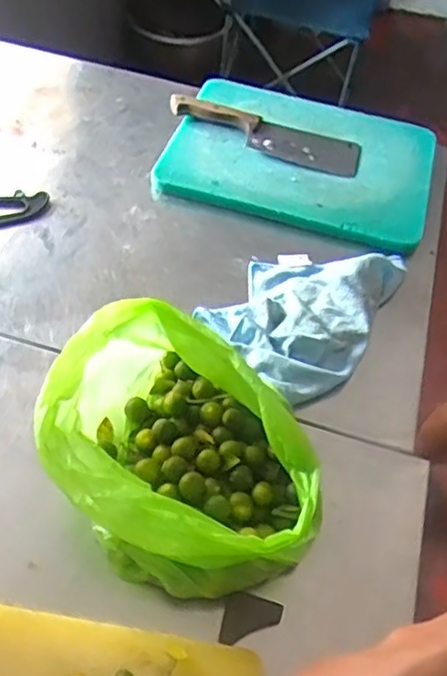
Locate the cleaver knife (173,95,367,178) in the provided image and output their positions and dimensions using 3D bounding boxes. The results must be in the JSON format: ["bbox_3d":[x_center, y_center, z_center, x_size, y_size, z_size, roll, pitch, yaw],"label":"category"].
[{"bbox_3d":[0.061,-0.327,0.985,0.308,0.033,0.087,21,52,11],"label":"cleaver knife"}]

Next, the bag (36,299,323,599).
[{"bbox_3d":[-0.053,0.103,0.584,0.284,0.124,0.189,39,58,23],"label":"bag"}]

